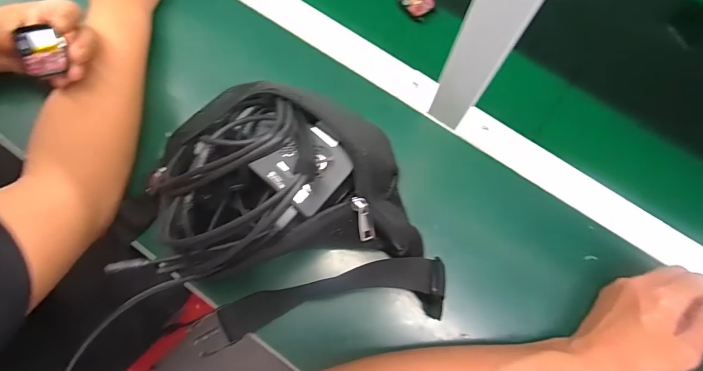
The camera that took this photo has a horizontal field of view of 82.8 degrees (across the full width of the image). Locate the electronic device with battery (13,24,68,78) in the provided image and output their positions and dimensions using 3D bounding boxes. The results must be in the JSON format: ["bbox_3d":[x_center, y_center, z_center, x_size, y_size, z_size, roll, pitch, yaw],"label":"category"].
[{"bbox_3d":[-0.265,-0.117,0.343,0.031,0.008,0.038,-22,91,-19],"label":"electronic device with battery"}]

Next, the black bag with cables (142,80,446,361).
[{"bbox_3d":[-0.046,0.022,0.356,0.226,0.133,0.193,-12,75,-5],"label":"black bag with cables"}]

